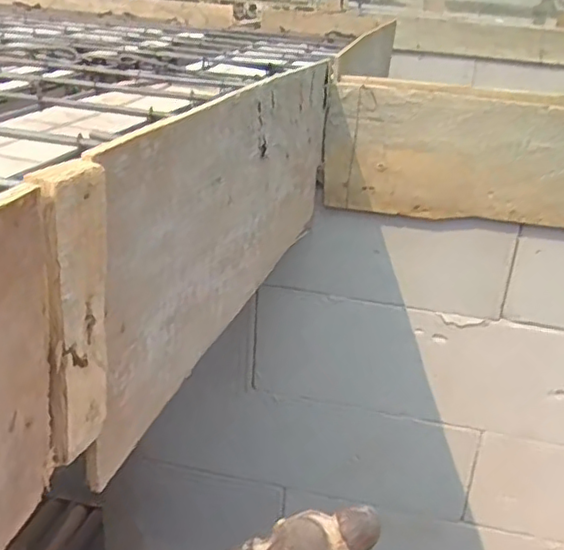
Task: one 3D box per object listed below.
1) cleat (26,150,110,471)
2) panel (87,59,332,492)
[{"bbox_3d":[-0.097,0.020,0.310,0.012,0.144,0.040,10,25,12],"label":"cleat"},{"bbox_3d":[-0.018,-0.088,0.637,0.013,0.209,0.650,9,25,10],"label":"panel"}]

